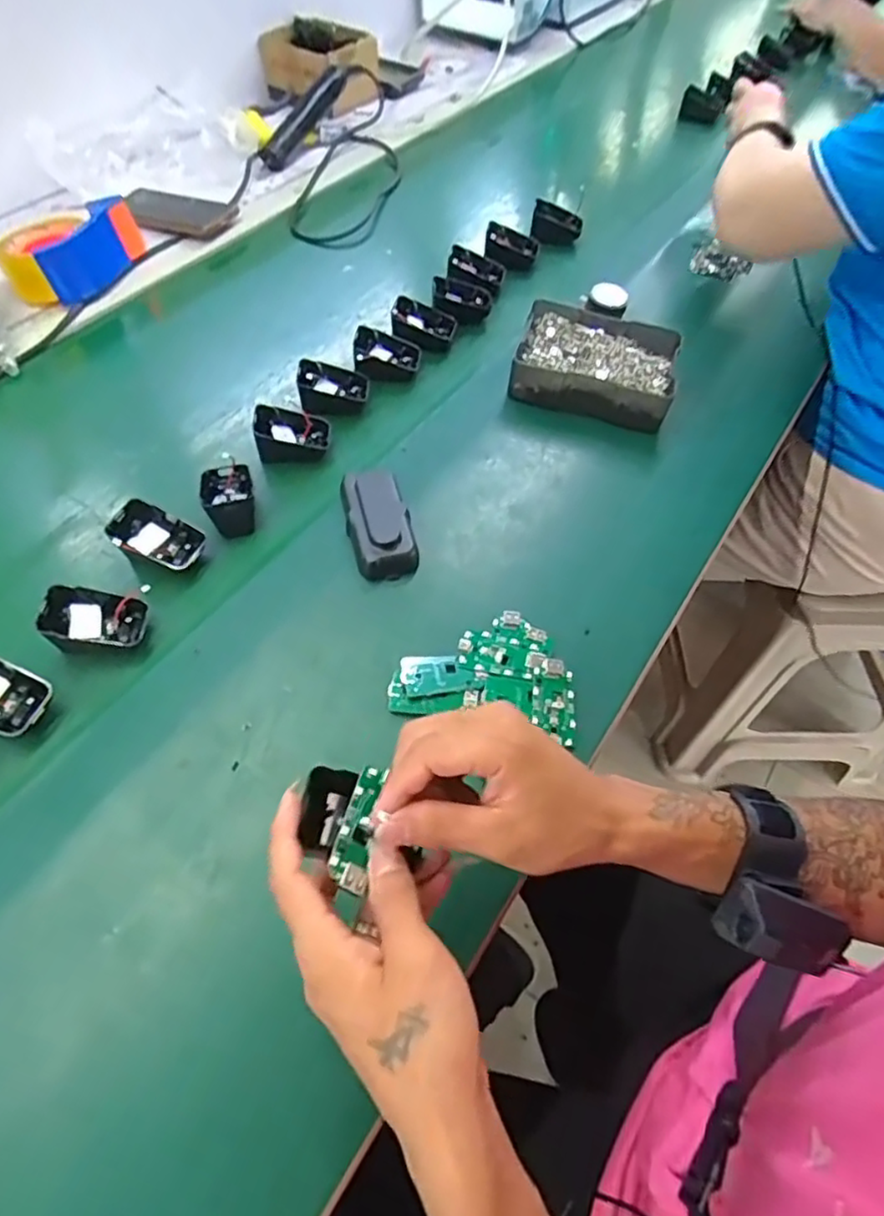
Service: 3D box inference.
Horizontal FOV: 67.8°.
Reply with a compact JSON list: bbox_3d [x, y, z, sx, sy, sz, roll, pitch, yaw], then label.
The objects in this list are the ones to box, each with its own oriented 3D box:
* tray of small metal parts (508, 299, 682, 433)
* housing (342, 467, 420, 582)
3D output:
[{"bbox_3d":[0.158,-0.250,0.679,0.159,0.047,0.119,12,55,7],"label":"tray of small metal parts"},{"bbox_3d":[-0.053,-0.073,0.552,0.051,0.030,0.105,-10,56,-8],"label":"housing"}]

